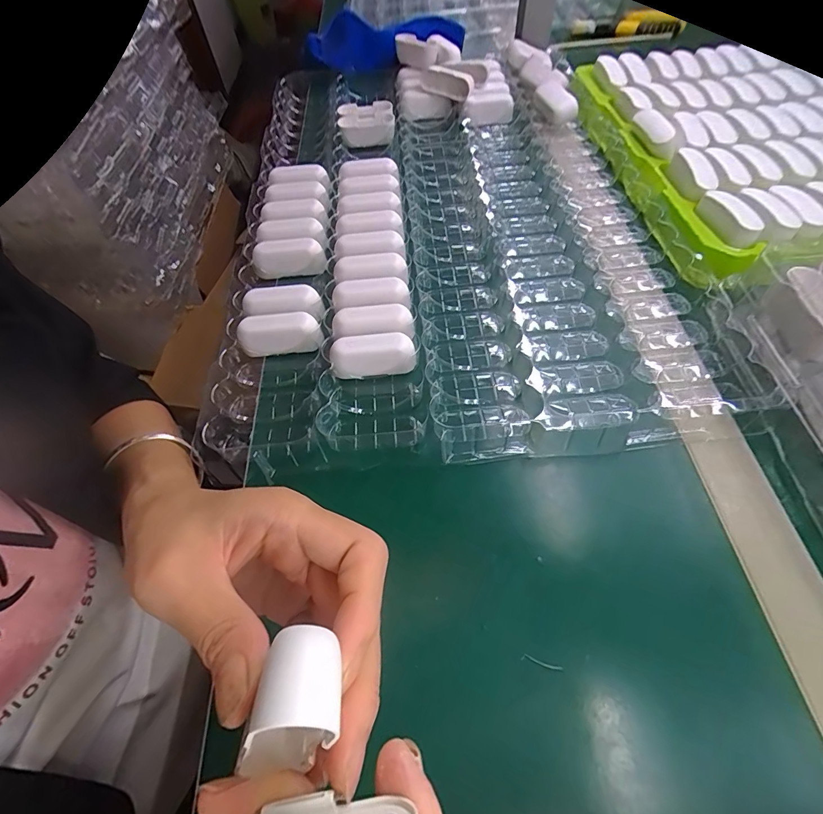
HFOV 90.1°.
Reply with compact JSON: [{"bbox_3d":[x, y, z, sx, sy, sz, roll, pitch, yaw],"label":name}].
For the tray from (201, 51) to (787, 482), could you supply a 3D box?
[{"bbox_3d":[0.030,-0.202,0.413,0.377,0.029,0.548,-5,58,0],"label":"tray"}]

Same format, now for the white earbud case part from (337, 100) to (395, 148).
[{"bbox_3d":[-0.053,-0.338,0.491,0.063,0.025,0.060,-9,58,-3],"label":"white earbud case part"}]

